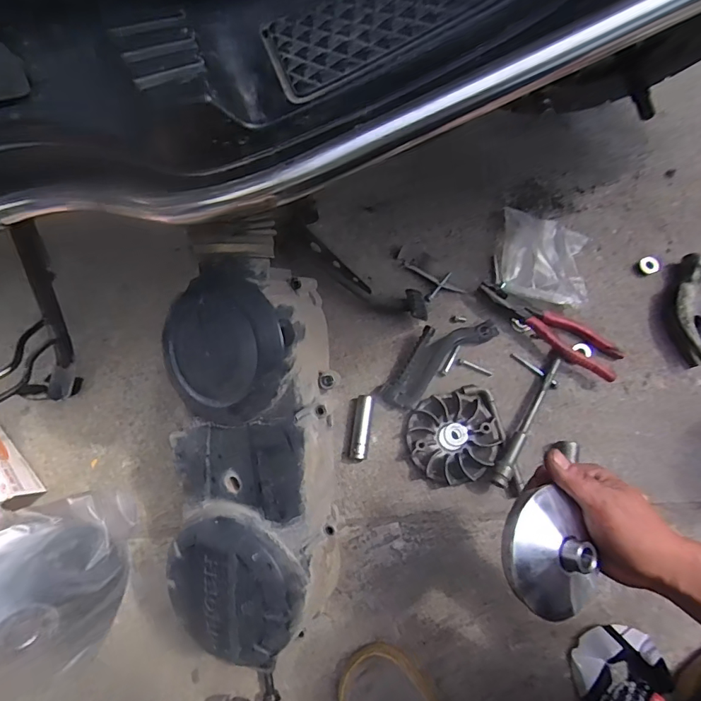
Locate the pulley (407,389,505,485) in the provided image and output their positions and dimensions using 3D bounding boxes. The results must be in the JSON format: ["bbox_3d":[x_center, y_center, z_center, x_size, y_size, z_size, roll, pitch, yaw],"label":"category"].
[{"bbox_3d":[0.130,0.108,0.582,0.111,0.029,0.105,-11,76,-3],"label":"pulley"}]

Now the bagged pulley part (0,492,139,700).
[{"bbox_3d":[-0.179,0.132,0.252,0.032,0.108,0.101,9,92,41],"label":"bagged pulley part"}]

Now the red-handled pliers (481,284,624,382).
[{"bbox_3d":[0.266,-0.034,0.616,0.194,0.030,0.057,34,78,8],"label":"red-handled pliers"}]

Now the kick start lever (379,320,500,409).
[{"bbox_3d":[0.110,0.005,0.604,0.170,0.029,0.060,-39,79,-9],"label":"kick start lever"}]

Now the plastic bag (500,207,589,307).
[{"bbox_3d":[0.261,-0.126,0.629,0.112,0.054,0.137,6,76,1],"label":"plastic bag"}]

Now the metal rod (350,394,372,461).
[{"bbox_3d":[0.013,0.098,0.590,0.020,0.018,0.081,8,76,1],"label":"metal rod"}]

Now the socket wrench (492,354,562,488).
[{"bbox_3d":[0.224,0.087,0.581,0.017,0.033,0.182,33,78,7],"label":"socket wrench"}]

